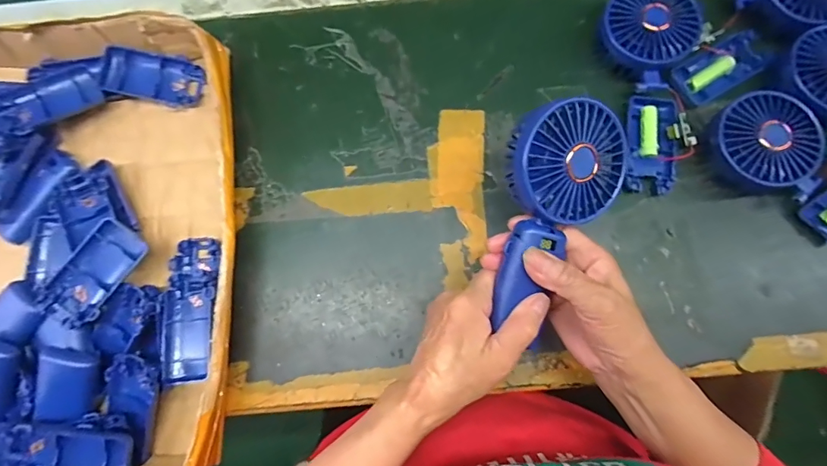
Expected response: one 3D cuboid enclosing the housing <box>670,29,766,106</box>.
[{"bbox_3d":[0.301,-0.161,0.435,0.093,0.033,0.045,-30,81,-4],"label":"housing"}]

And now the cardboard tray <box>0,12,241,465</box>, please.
[{"bbox_3d":[-0.345,0.014,0.387,0.373,0.057,0.408,-4,80,1],"label":"cardboard tray"}]

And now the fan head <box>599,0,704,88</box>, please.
[{"bbox_3d":[0.221,-0.194,0.415,0.085,0.031,0.084,0,80,2],"label":"fan head"}]

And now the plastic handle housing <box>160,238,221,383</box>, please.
[{"bbox_3d":[-0.197,0.067,0.394,0.047,0.030,0.125,-5,80,1],"label":"plastic handle housing"}]

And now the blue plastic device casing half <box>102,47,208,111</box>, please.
[{"bbox_3d":[-0.257,-0.152,0.434,0.094,0.017,0.045,10,81,3],"label":"blue plastic device casing half"}]

